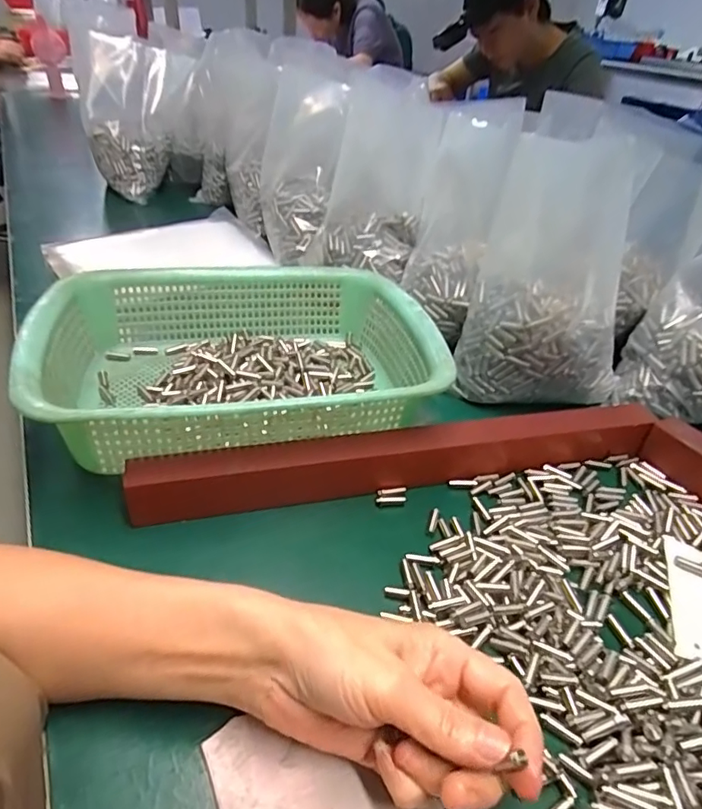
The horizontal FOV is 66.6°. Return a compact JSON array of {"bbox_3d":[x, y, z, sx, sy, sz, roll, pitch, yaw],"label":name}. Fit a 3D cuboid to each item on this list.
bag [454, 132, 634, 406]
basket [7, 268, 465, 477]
[{"bbox_3d":[0.175,-0.103,0.448,0.133,0.198,0.105,17,39,16],"label":"bag"},{"bbox_3d":[-0.084,-0.040,0.429,0.286,0.080,0.214,-6,38,-14],"label":"basket"}]

